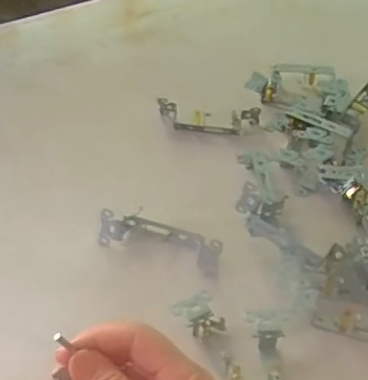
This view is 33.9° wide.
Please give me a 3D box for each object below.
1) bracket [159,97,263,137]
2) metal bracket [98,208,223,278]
[{"bbox_3d":[0.025,-0.076,0.619,0.104,0.026,0.025,7,45,6],"label":"bracket"},{"bbox_3d":[-0.017,0.038,0.500,0.103,0.025,0.036,20,47,18],"label":"metal bracket"}]

